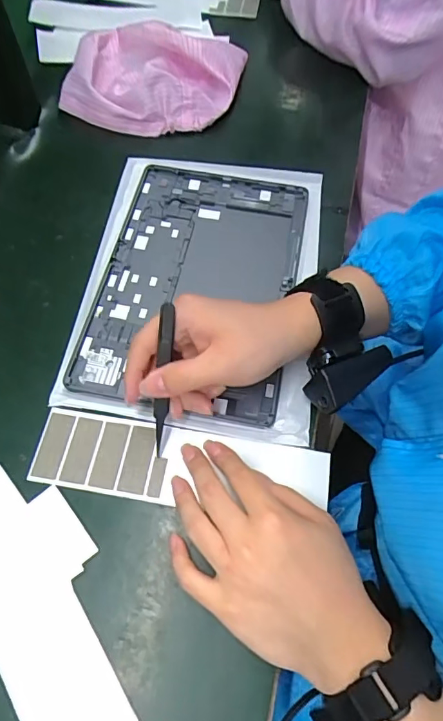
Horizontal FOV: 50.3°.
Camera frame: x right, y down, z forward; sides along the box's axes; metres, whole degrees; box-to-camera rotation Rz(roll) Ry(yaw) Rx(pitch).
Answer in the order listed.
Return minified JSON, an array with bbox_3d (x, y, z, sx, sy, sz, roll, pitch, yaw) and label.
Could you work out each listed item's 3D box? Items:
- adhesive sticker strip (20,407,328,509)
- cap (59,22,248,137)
[{"bbox_3d":[-0.030,0.077,0.349,0.215,0.006,0.056,8,62,4],"label":"adhesive sticker strip"},{"bbox_3d":[-0.076,-0.336,0.545,0.190,0.041,0.186,18,64,9],"label":"cap"}]

